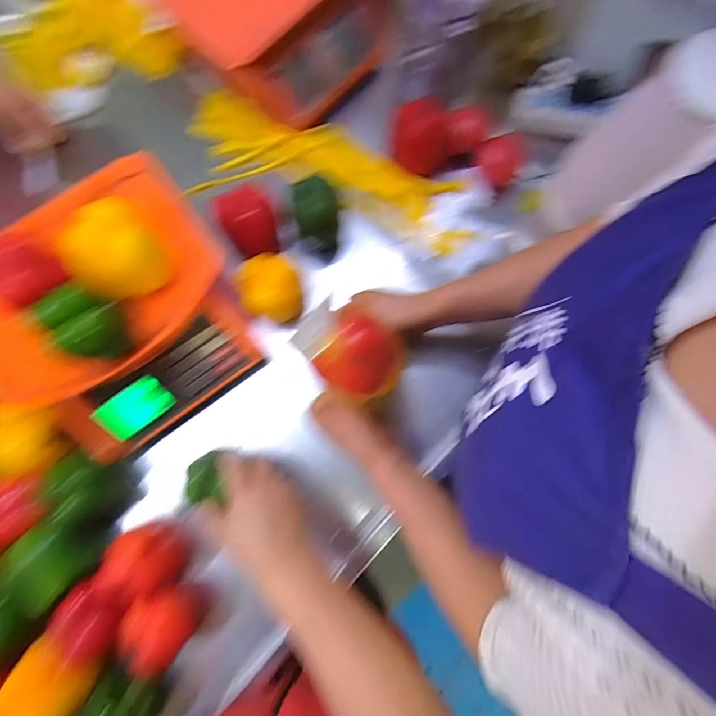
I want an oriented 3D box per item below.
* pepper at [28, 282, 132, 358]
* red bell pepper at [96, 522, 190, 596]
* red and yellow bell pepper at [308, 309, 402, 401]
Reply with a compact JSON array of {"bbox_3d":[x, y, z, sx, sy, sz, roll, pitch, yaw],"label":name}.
[{"bbox_3d":[-0.272,-0.035,0.382,0.056,0.053,0.061,0,79,0],"label":"pepper"},{"bbox_3d":[-0.261,0.240,0.453,0.074,0.068,0.072,-11,79,-2],"label":"red bell pepper"},{"bbox_3d":[0.005,-0.003,0.324,0.064,0.055,0.072,26,80,5],"label":"red and yellow bell pepper"}]

